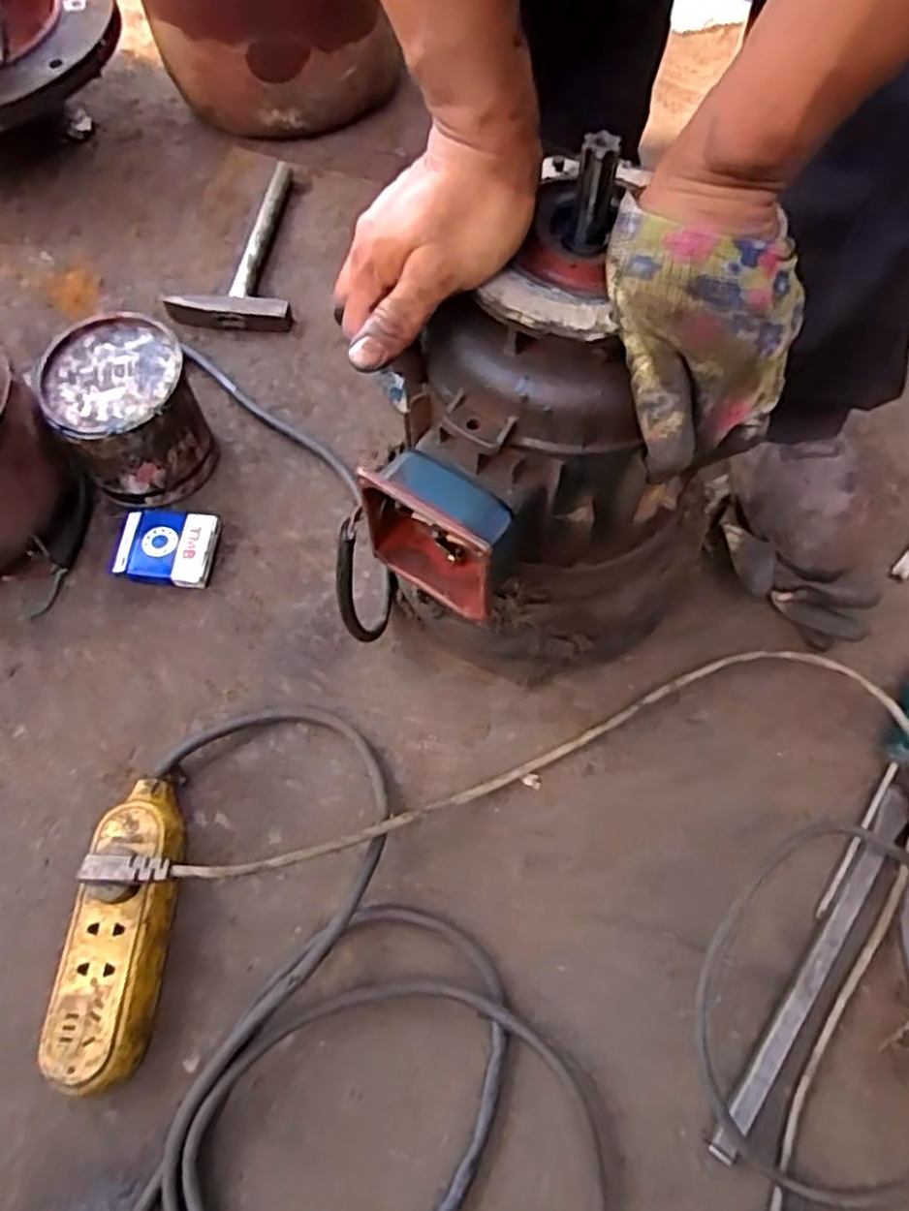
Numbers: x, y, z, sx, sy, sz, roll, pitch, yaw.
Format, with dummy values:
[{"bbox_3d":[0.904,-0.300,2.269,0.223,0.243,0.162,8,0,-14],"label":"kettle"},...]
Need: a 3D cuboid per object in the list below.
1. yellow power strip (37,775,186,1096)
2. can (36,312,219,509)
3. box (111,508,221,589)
[{"bbox_3d":[-0.222,0.211,0.510,0.064,0.046,0.191,4,64,5],"label":"yellow power strip"},{"bbox_3d":[-0.291,-0.171,0.687,0.120,0.104,0.132,0,63,1],"label":"can"},{"bbox_3d":[-0.253,-0.051,0.670,0.079,0.024,0.072,5,63,4],"label":"box"}]

